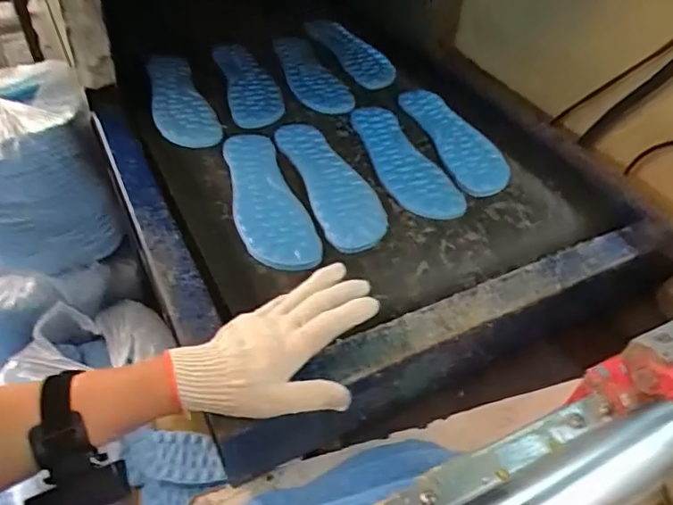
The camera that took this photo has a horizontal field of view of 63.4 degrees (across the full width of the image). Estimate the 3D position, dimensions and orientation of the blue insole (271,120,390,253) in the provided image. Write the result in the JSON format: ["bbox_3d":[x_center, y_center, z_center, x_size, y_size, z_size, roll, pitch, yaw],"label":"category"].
[{"bbox_3d":[-0.007,-0.092,0.682,0.083,0.009,0.241,-14,48,-16],"label":"blue insole"}]

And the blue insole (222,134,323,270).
[{"bbox_3d":[-0.088,-0.069,0.649,0.079,0.010,0.249,-14,48,-17],"label":"blue insole"}]

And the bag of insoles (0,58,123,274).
[{"bbox_3d":[-0.537,-0.149,0.939,0.235,0.236,0.283,-18,49,-20],"label":"bag of insoles"}]

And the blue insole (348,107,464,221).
[{"bbox_3d":[0.081,-0.129,0.721,0.080,0.013,0.235,-16,48,-18],"label":"blue insole"}]

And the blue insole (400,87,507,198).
[{"bbox_3d":[0.167,-0.164,0.774,0.077,0.016,0.227,-12,47,-15],"label":"blue insole"}]

